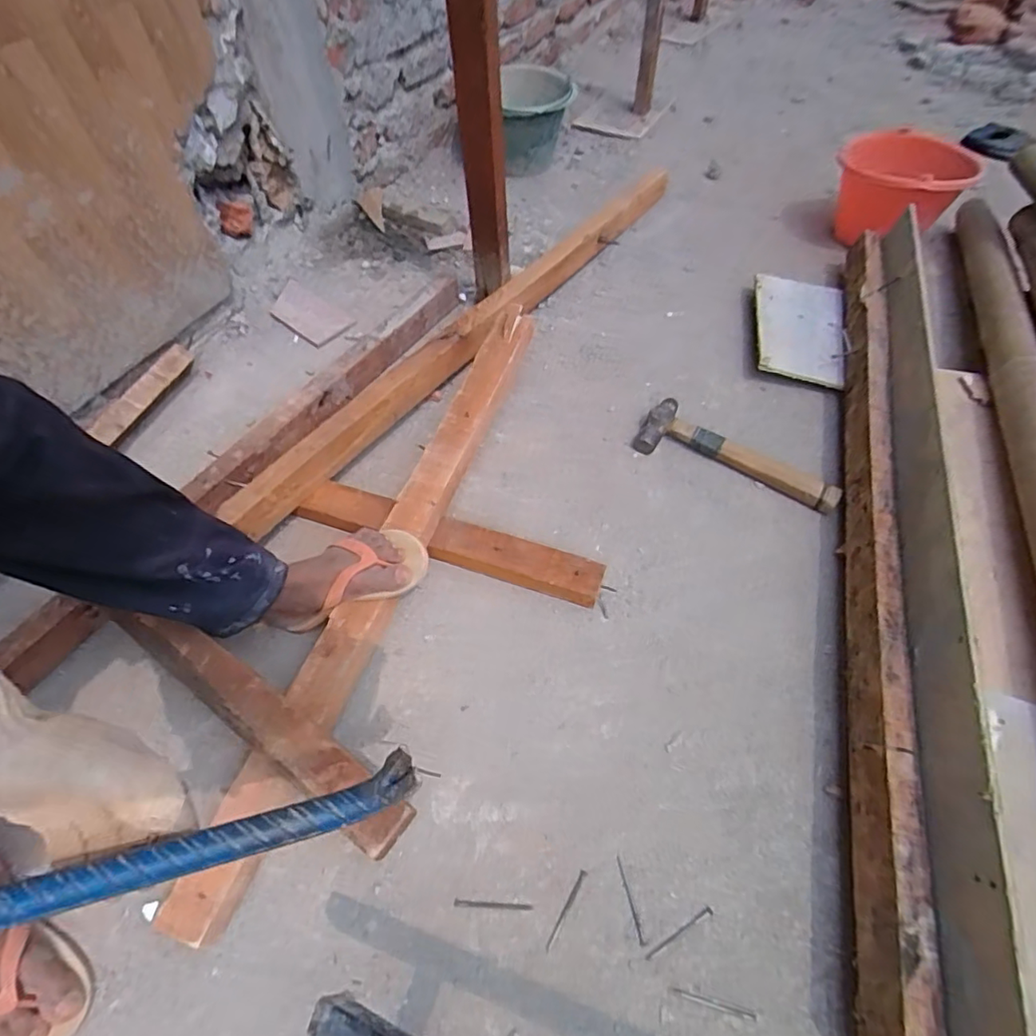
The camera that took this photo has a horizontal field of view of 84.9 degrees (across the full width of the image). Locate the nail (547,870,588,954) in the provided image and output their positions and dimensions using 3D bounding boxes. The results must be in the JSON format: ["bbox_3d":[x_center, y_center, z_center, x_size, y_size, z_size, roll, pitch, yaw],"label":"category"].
[{"bbox_3d":[0.049,0.392,0.567,0.007,0.004,0.078,28,62,16],"label":"nail"}]

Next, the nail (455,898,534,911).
[{"bbox_3d":[-0.025,0.395,0.577,0.079,0.006,0.007,3,58,2],"label":"nail"}]

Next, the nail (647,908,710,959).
[{"bbox_3d":[0.159,0.408,0.557,0.079,0.004,0.006,-25,61,-15],"label":"nail"}]

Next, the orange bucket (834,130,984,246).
[{"bbox_3d":[0.728,-0.634,1.130,0.238,0.166,0.228,-1,56,1],"label":"orange bucket"}]

